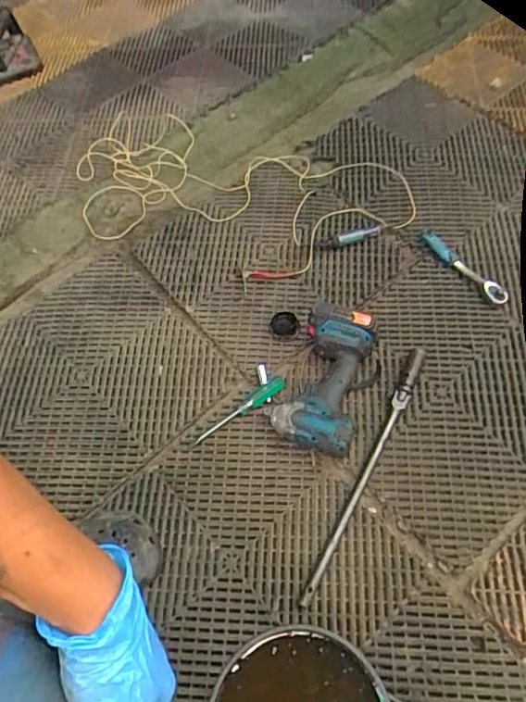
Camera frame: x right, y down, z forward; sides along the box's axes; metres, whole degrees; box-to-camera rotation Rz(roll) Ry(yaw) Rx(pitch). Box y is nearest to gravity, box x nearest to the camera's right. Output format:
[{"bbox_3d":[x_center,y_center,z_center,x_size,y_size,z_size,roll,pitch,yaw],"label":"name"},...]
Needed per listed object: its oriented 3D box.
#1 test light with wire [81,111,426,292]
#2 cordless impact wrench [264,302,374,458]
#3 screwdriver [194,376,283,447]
[{"bbox_3d":[-0.078,-0.328,1.126,0.706,0.048,0.331,22,64,16],"label":"test light with wire"},{"bbox_3d":[0.095,0.042,0.874,0.135,0.093,0.229,12,62,11],"label":"cordless impact wrench"},{"bbox_3d":[-0.036,0.102,0.892,0.182,0.020,0.024,-36,64,-15],"label":"screwdriver"}]

